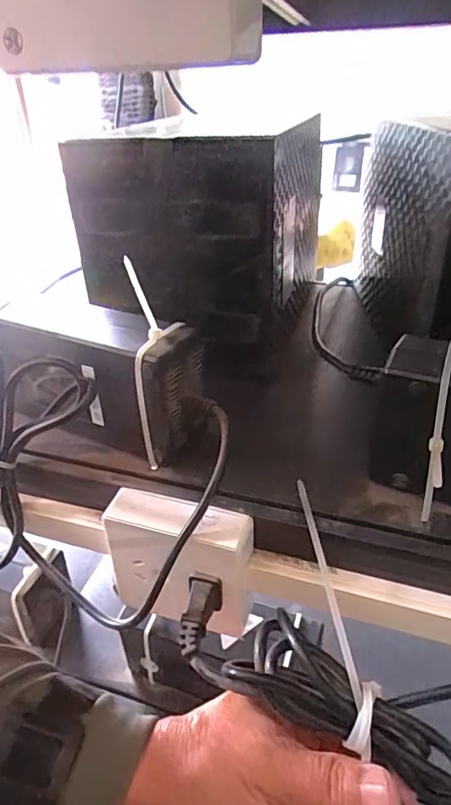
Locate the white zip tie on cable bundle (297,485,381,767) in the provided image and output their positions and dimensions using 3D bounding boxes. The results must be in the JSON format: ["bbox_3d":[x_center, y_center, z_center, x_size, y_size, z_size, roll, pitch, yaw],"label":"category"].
[{"bbox_3d":[0.056,0.105,0.266,0.020,0.024,0.133,-5,47,-4],"label":"white zip tie on cable bundle"}]

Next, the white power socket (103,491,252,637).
[{"bbox_3d":[-0.027,0.098,0.308,0.086,0.076,0.029,9,34,15],"label":"white power socket"}]

